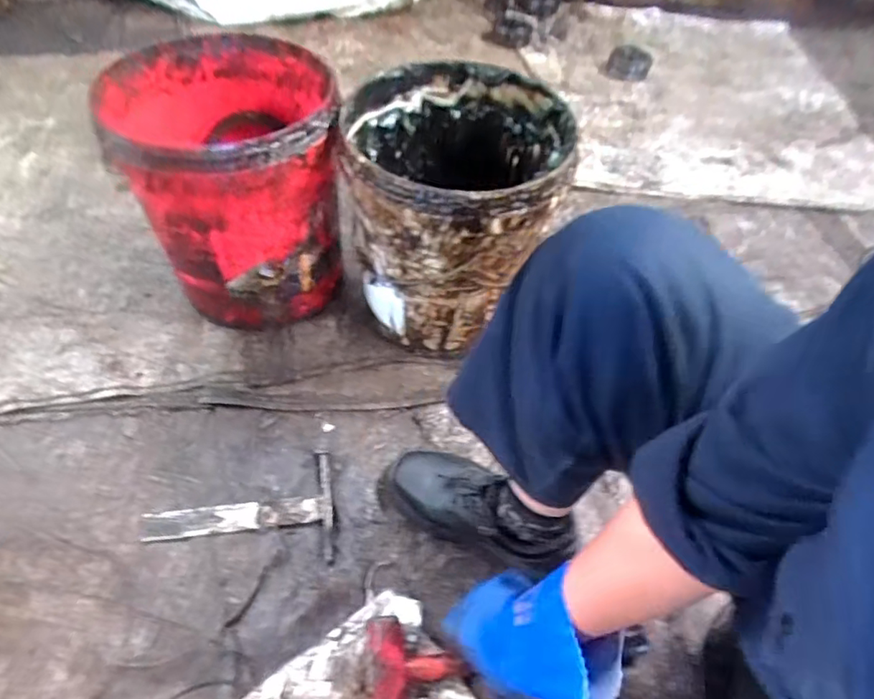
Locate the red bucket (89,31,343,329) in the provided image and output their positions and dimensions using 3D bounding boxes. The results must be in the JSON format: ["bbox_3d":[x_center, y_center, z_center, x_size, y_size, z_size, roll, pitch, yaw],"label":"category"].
[{"bbox_3d":[-0.300,-0.258,0.831,0.278,0.317,0.331,-10,56,-12],"label":"red bucket"}]

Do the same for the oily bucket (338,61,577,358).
[{"bbox_3d":[0.017,-0.202,0.815,0.295,0.307,0.304,2,54,-3],"label":"oily bucket"}]

